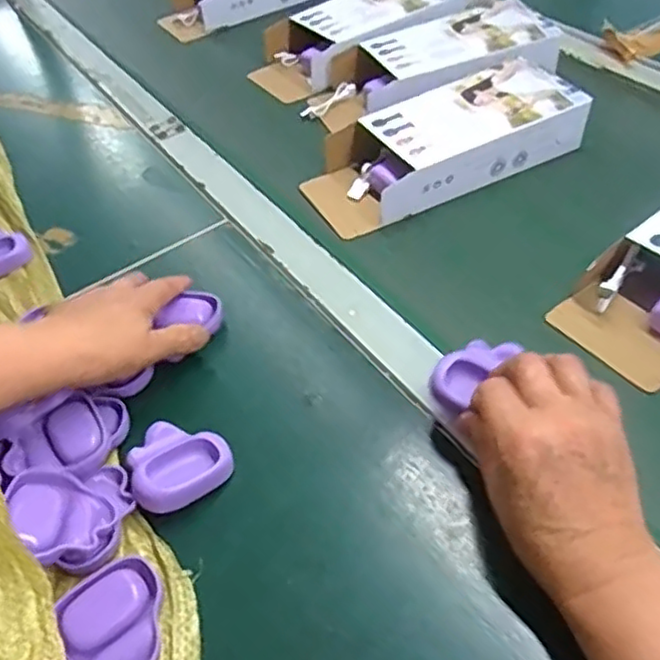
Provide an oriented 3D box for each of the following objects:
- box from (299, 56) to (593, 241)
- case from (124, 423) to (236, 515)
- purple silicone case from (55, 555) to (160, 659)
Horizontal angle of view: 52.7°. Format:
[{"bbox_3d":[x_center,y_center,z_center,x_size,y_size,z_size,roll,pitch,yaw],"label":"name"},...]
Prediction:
[{"bbox_3d":[0.103,-0.165,0.604,0.243,0.068,0.110,-20,48,-13],"label":"box"},{"bbox_3d":[-0.100,0.086,0.427,0.058,0.023,0.061,33,58,32],"label":"case"},{"bbox_3d":[-0.119,0.161,0.367,0.053,0.013,0.062,-21,48,-14],"label":"purple silicone case"}]

